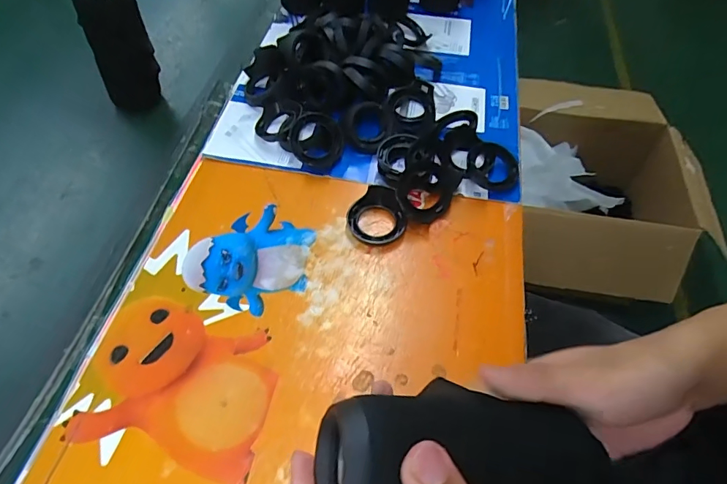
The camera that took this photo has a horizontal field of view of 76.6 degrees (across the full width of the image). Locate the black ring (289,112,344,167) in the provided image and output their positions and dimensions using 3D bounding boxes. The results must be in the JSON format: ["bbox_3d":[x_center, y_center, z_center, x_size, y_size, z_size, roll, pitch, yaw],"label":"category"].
[{"bbox_3d":[-0.054,-0.118,0.532,0.059,0.022,0.061,-39,103,-15],"label":"black ring"}]

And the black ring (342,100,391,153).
[{"bbox_3d":[0.004,-0.137,0.536,0.057,0.055,0.017,-46,25,-10],"label":"black ring"}]

